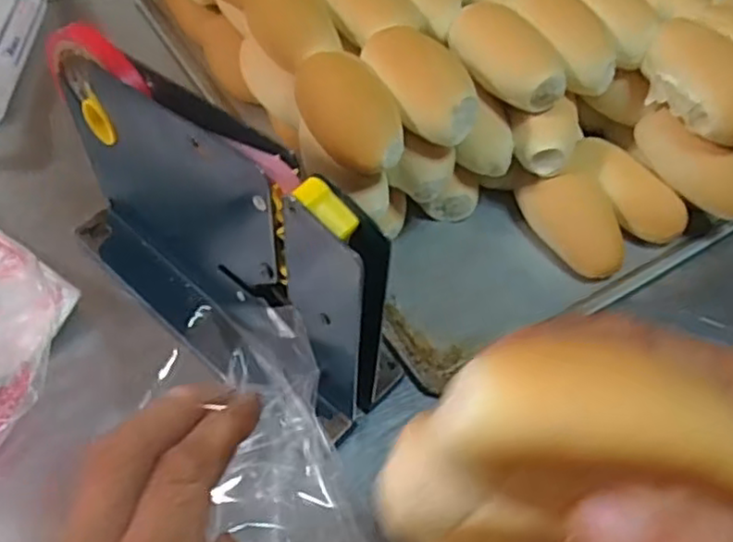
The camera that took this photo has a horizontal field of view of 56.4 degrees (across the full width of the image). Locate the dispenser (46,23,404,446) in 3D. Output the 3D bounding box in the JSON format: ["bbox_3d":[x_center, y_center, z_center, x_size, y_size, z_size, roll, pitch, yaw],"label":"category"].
[{"bbox_3d":[-0.082,-0.016,0.337,0.220,0.159,0.048,36,59,21],"label":"dispenser"}]

